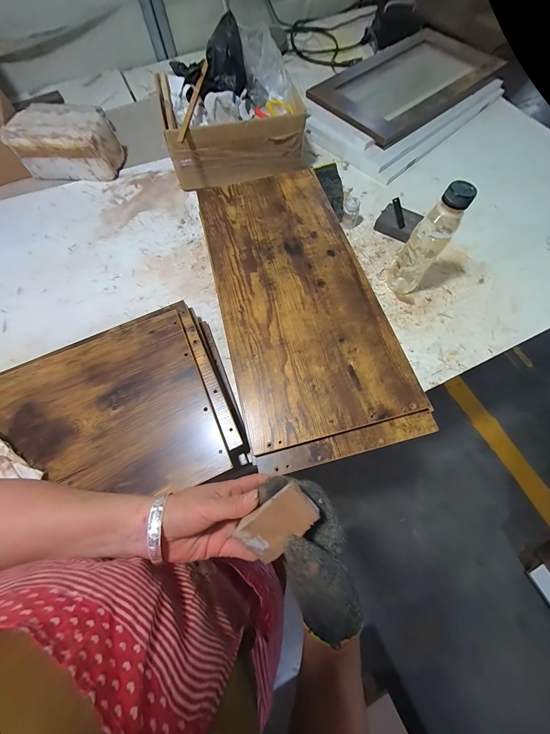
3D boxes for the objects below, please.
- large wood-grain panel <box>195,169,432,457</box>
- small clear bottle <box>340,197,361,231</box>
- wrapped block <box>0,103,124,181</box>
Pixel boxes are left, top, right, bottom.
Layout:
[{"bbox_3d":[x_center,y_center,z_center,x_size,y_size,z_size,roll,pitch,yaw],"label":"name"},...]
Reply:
[{"bbox_3d":[0.030,-0.158,0.487,0.274,0.013,0.566,-14,69,-4],"label":"large wood-grain panel"},{"bbox_3d":[0.174,-0.350,0.597,0.034,0.066,0.029,16,70,8],"label":"small clear bottle"},{"bbox_3d":[-0.529,-0.570,0.663,0.252,0.103,0.125,7,69,4],"label":"wrapped block"}]

